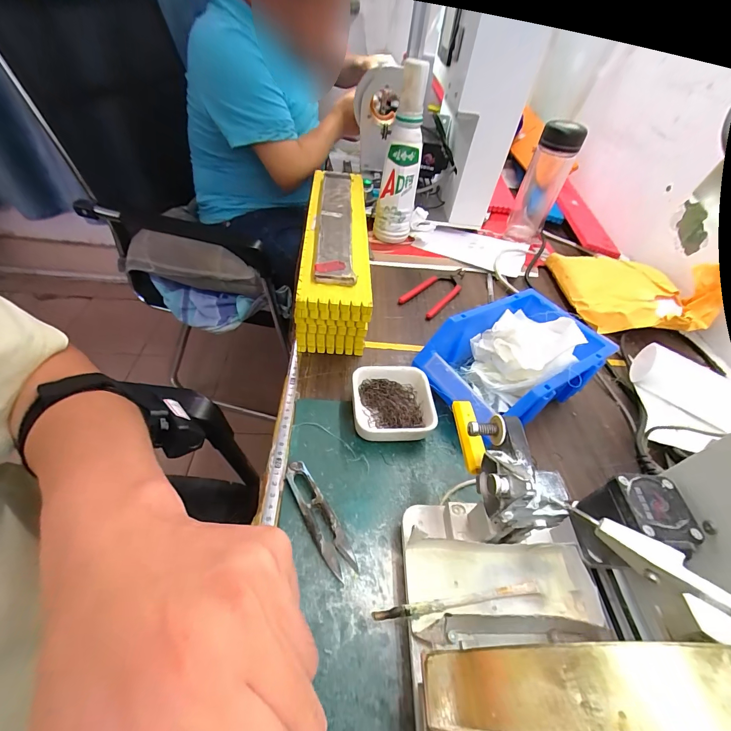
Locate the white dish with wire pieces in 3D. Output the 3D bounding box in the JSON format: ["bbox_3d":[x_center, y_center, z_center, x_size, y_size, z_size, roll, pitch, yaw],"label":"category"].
[{"bbox_3d":[0.029,0.041,0.361,0.082,0.032,0.080,2,48,-6],"label":"white dish with wire pieces"}]

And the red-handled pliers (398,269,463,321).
[{"bbox_3d":[0.113,-0.122,0.538,0.055,0.010,0.143,32,52,20],"label":"red-handled pliers"}]

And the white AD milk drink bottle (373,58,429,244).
[{"bbox_3d":[0.056,-0.321,0.560,0.066,0.249,0.080,6,48,-4],"label":"white AD milk drink bottle"}]

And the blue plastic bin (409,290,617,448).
[{"bbox_3d":[0.161,-0.008,0.382,0.181,0.080,0.125,-21,55,-25],"label":"blue plastic bin"}]

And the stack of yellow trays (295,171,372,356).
[{"bbox_3d":[-0.044,-0.164,0.502,0.083,0.109,0.333,3,48,-6],"label":"stack of yellow trays"}]

